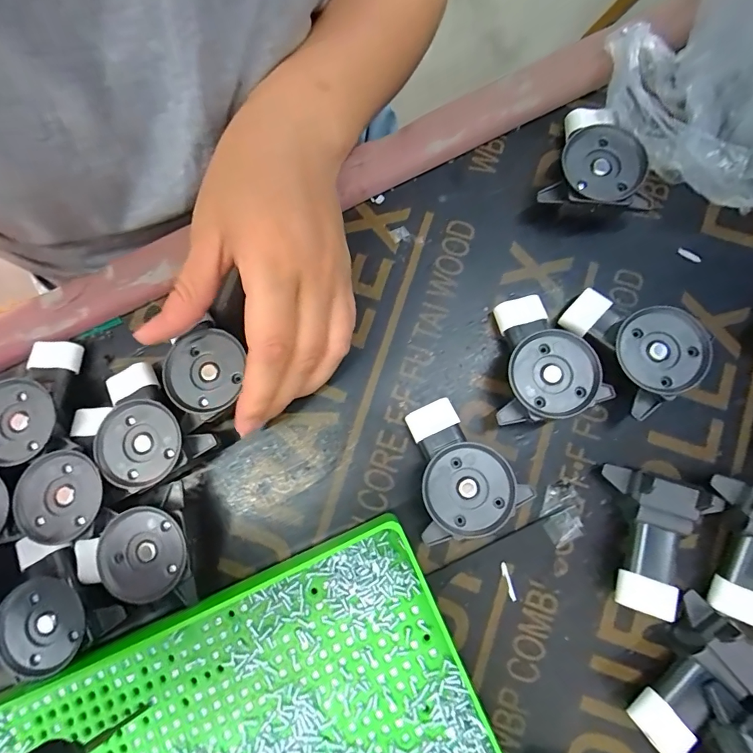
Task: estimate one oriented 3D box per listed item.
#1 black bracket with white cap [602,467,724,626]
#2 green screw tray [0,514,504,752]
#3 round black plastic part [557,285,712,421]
[{"bbox_3d":[0.135,0.082,0.202,0.055,0.025,0.063,19,83,5],"label":"black bracket with white cap"},{"bbox_3d":[-0.068,0.188,0.185,0.242,0.035,0.154,-26,80,-4],"label":"green screw tray"},{"bbox_3d":[0.132,-0.018,0.215,0.043,0.031,0.066,-32,82,-2],"label":"round black plastic part"}]

